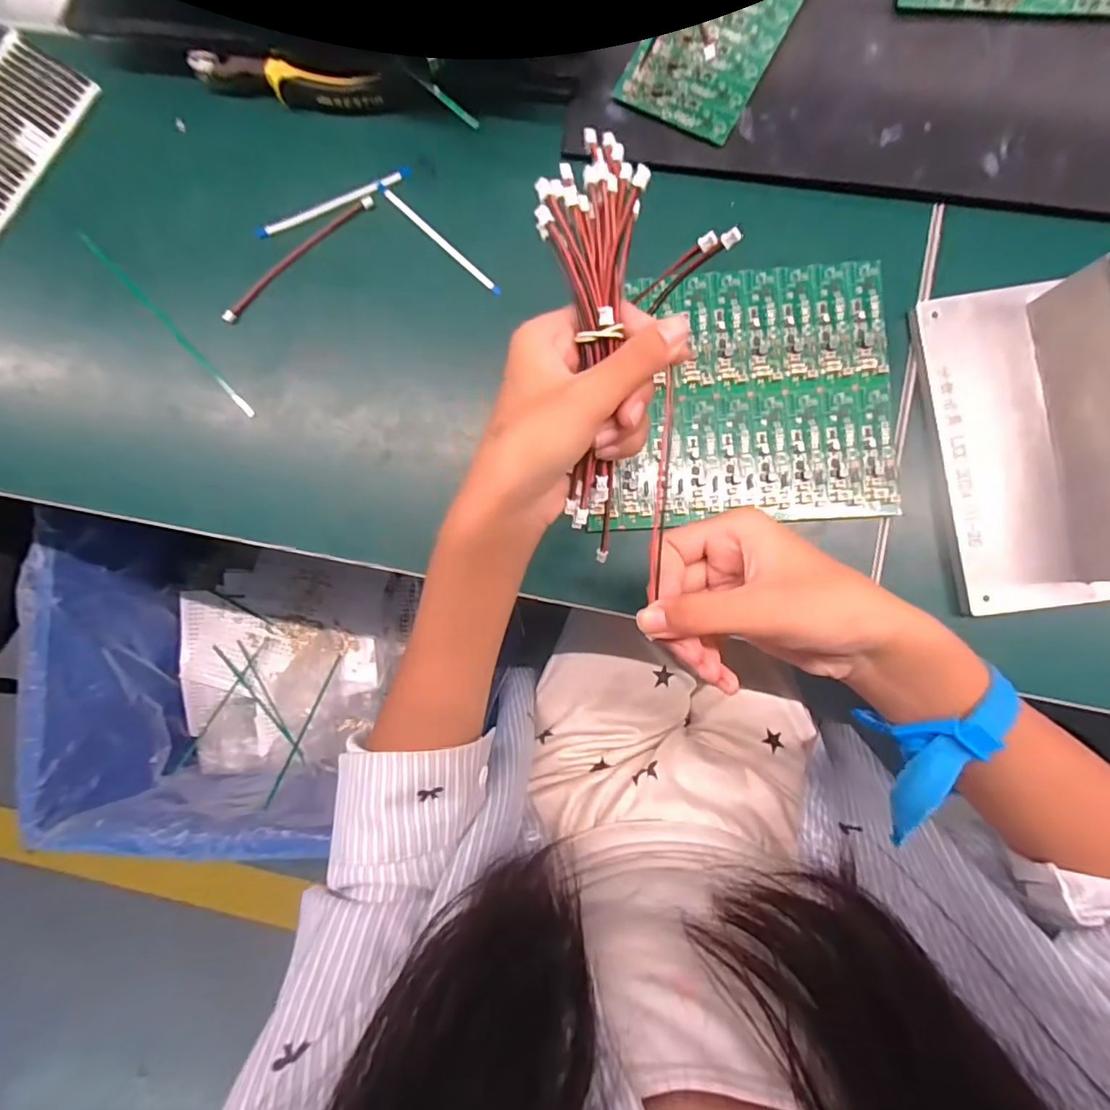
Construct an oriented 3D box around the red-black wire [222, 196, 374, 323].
[{"bbox_3d":[-0.184,-0.212,0.378,0.131,0.008,0.014,-39,86,2],"label":"red-black wire"}]

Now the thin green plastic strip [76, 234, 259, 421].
[{"bbox_3d":[-0.280,-0.166,0.385,0.006,0.004,0.189,-44,85,2],"label":"thin green plastic strip"}]

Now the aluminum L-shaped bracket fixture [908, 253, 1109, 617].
[{"bbox_3d":[0.312,-0.071,0.308,0.140,0.060,0.198,-8,87,4],"label":"aluminum L-shaped bracket fixture"}]

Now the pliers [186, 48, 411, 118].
[{"bbox_3d":[-0.182,-0.332,0.376,0.146,0.021,0.027,10,89,5],"label":"pliers"}]

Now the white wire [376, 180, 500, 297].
[{"bbox_3d":[-0.083,-0.223,0.372,0.118,0.004,0.006,44,92,5],"label":"white wire"}]

